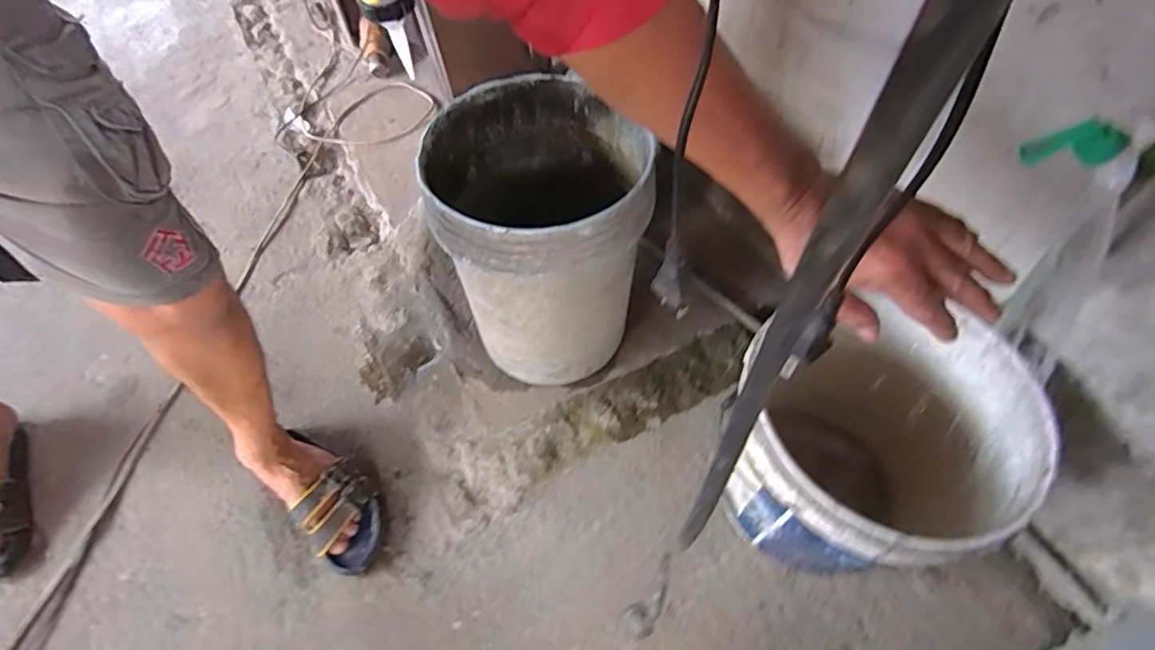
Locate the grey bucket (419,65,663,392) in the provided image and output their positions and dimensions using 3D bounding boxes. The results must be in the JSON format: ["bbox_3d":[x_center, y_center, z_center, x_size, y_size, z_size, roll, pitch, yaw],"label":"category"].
[{"bbox_3d":[-0.052,-0.129,0.867,0.268,0.352,0.292,-1,57,2],"label":"grey bucket"}]

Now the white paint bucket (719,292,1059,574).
[{"bbox_3d":[0.342,0.161,0.758,0.306,0.319,0.292,-28,62,-15],"label":"white paint bucket"}]

